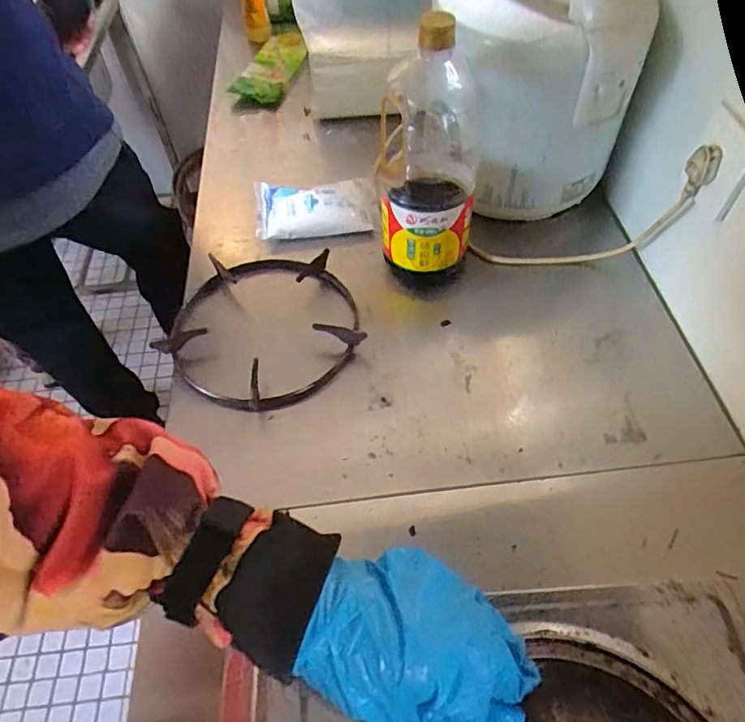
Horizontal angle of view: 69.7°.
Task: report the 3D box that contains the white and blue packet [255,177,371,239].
[{"bbox_3d":[-0.083,-0.224,0.771,0.167,0.033,0.116,-8,55,-3],"label":"white and blue packet"}]

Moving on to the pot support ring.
[{"bbox_3d":[-0.130,-0.050,0.649,0.232,0.037,0.224,-1,55,2],"label":"pot support ring"}]

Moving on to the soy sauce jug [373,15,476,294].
[{"bbox_3d":[0.061,-0.222,0.610,0.116,0.289,0.109,16,57,14],"label":"soy sauce jug"}]

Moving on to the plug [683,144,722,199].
[{"bbox_3d":[0.341,-0.197,0.556,0.029,0.061,0.025,29,61,21],"label":"plug"}]

